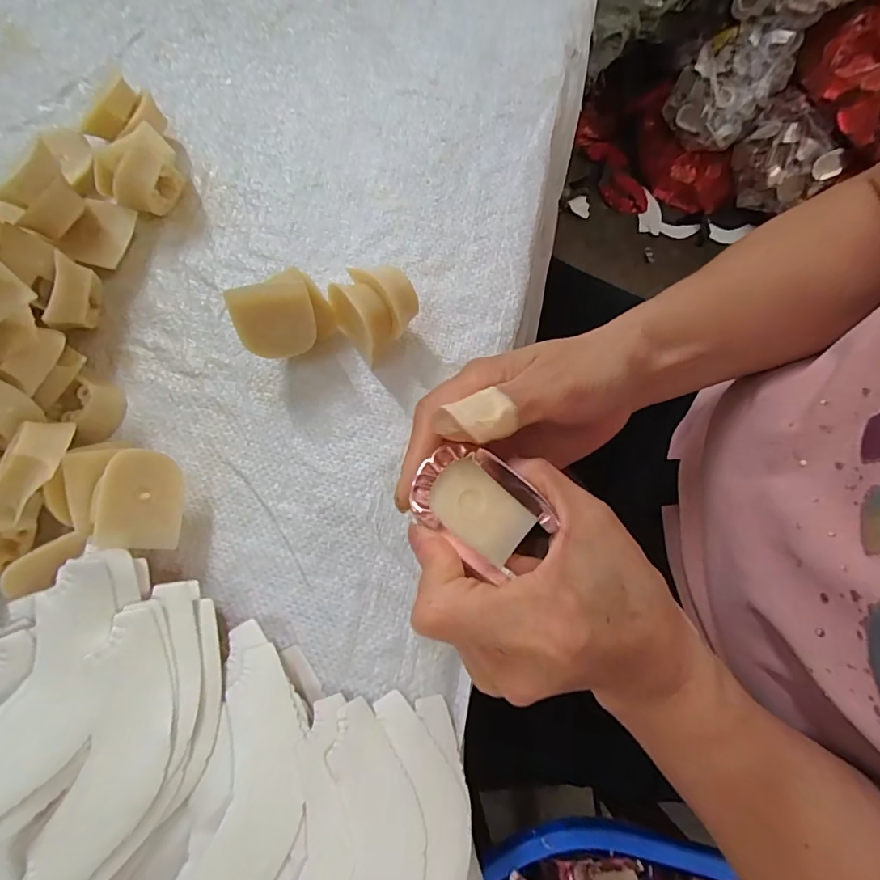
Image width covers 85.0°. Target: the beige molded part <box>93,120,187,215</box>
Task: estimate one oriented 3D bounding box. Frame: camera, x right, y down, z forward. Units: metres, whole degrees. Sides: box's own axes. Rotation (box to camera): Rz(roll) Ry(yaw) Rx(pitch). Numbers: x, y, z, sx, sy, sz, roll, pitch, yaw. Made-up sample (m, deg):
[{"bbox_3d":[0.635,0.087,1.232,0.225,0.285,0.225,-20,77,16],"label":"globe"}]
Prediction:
[{"bbox_3d":[-0.179,-0.156,0.288,0.047,0.042,0.028,-36,79,-6],"label":"beige molded part"}]

